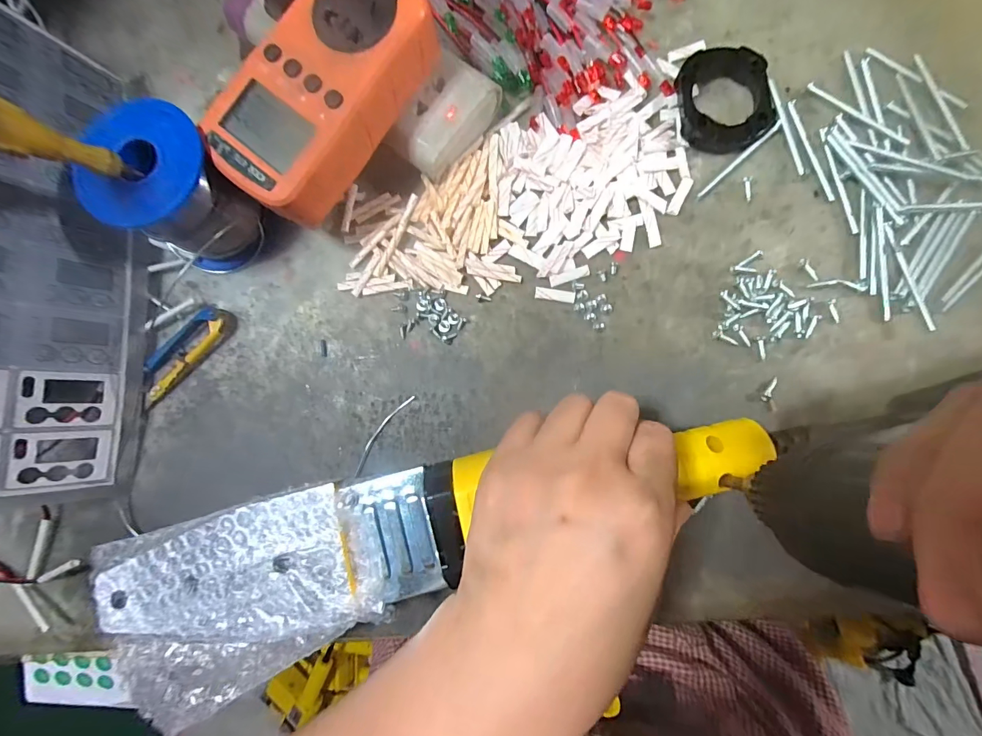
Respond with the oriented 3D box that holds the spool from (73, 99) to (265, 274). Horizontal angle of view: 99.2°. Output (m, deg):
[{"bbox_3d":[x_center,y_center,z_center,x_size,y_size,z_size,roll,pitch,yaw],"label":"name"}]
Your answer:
[{"bbox_3d":[-0.170,-0.097,0.235,0.063,0.068,0.066,-1,84,5],"label":"spool"}]

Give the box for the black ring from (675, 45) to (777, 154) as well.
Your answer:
[{"bbox_3d":[0.134,-0.154,0.240,0.050,0.012,0.058,-7,84,4],"label":"black ring"}]

